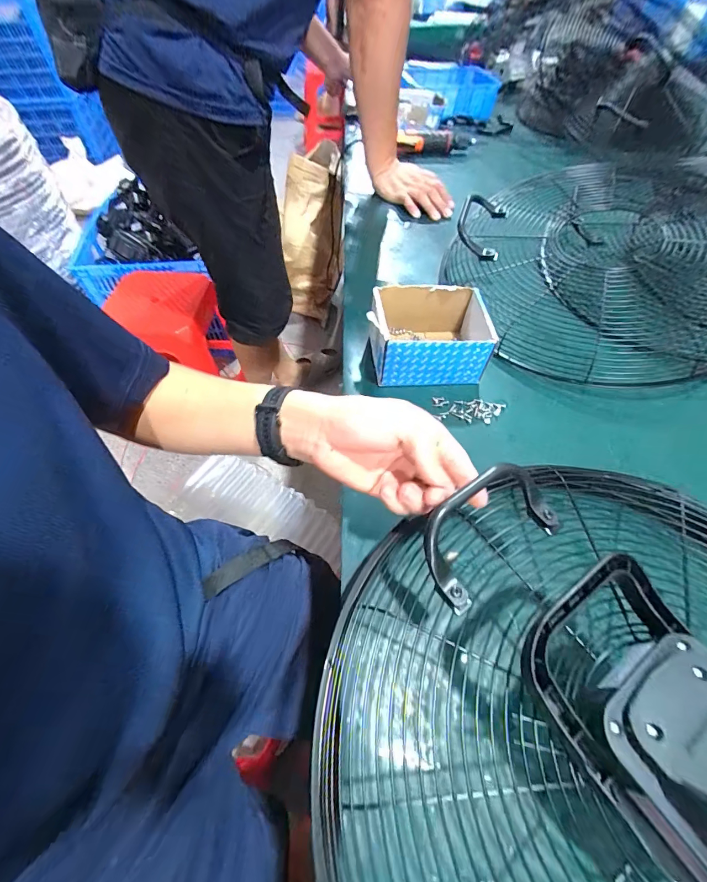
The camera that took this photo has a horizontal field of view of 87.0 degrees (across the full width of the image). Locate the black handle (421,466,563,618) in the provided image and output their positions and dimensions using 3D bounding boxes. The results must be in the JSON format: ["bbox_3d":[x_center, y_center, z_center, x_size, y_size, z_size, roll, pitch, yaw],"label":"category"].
[{"bbox_3d":[0.099,0.067,0.283,0.111,0.023,0.067,-30,90,-18],"label":"black handle"}]

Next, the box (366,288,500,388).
[{"bbox_3d":[0.093,-0.135,0.471,0.140,0.073,0.106,-2,56,-1],"label":"box"}]

